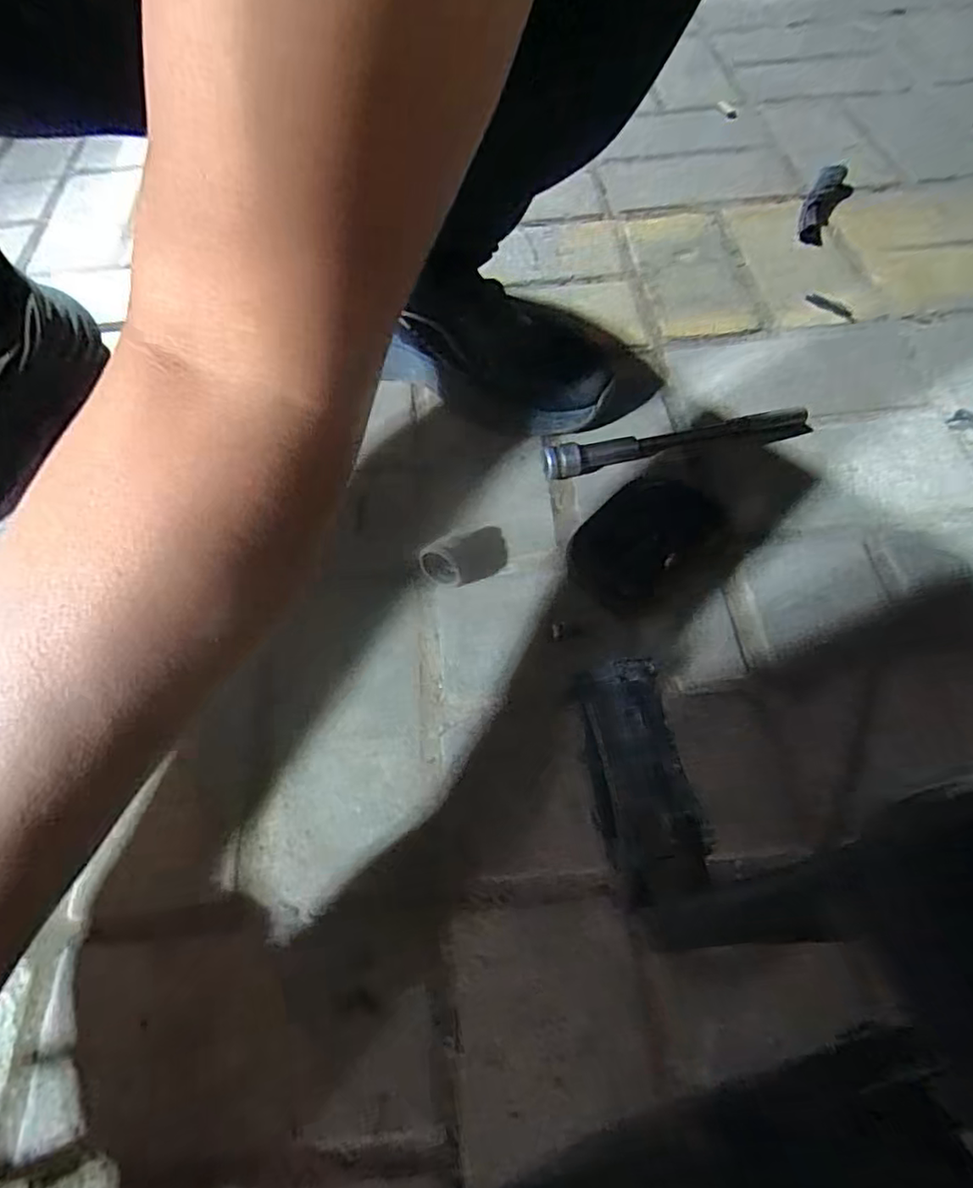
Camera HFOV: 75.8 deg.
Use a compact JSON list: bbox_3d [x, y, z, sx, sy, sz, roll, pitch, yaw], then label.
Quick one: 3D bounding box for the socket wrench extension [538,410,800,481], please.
[{"bbox_3d":[0.141,-0.116,0.463,0.203,0.022,0.022,-12,60,-5],"label":"socket wrench extension"}]

